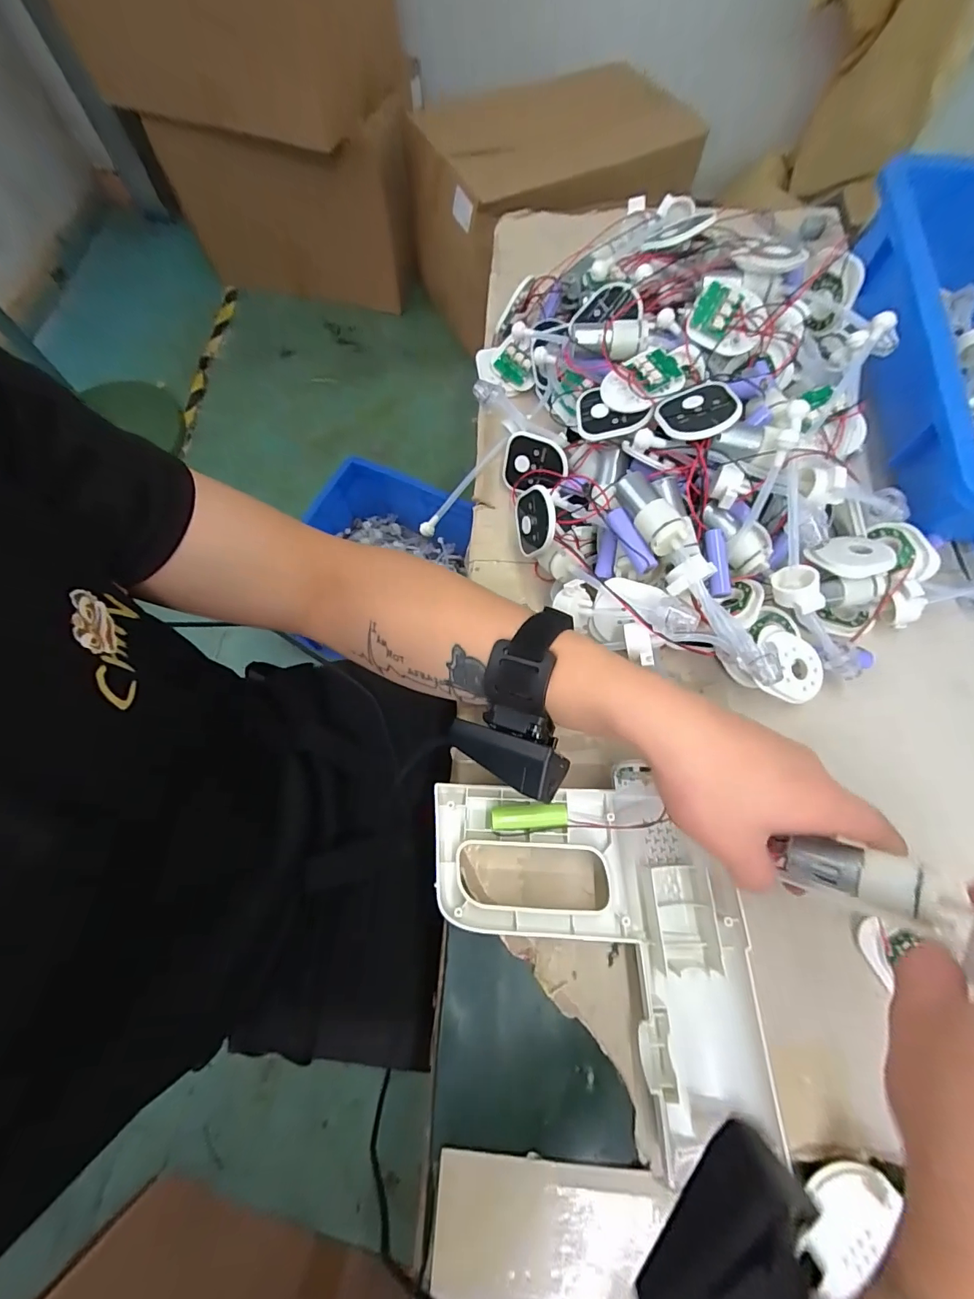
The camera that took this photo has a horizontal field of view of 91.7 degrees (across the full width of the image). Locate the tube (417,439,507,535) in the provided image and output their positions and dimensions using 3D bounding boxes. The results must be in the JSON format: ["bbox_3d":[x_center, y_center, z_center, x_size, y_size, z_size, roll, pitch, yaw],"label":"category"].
[{"bbox_3d":[-0.022,-0.151,0.441,0.114,0.009,0.013,-47,71,7],"label":"tube"}]

